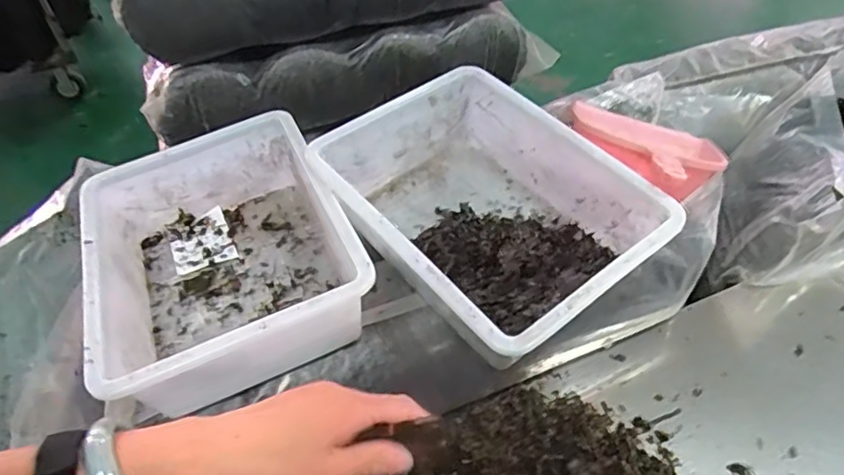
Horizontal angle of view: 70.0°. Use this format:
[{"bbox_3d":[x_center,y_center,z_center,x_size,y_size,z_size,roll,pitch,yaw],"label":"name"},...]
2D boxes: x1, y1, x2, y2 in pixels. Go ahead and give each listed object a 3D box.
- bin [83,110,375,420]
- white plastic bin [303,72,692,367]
[{"bbox_3d":[-0.239,0.021,0.712,0.283,0.130,0.357,-21,49,-14],"label":"bin"},{"bbox_3d":[0.075,-0.036,0.717,0.284,0.127,0.363,-33,53,-24],"label":"white plastic bin"}]

